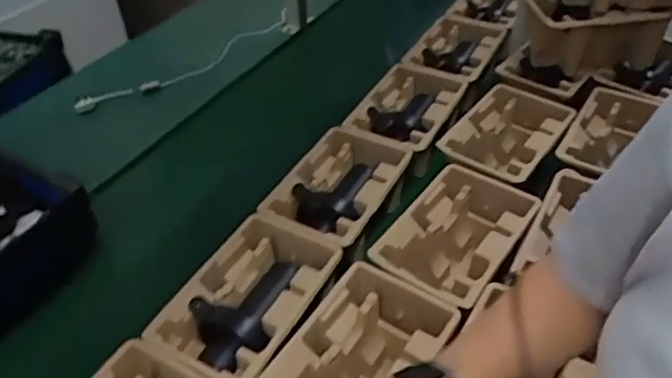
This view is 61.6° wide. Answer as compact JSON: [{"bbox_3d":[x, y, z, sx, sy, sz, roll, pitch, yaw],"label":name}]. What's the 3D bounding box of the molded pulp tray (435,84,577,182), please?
[{"bbox_3d":[0.281,-0.078,0.932,0.150,0.086,0.229,27,53,26],"label":"molded pulp tray"}]

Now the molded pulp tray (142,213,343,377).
[{"bbox_3d":[-0.103,0.144,0.707,0.149,0.075,0.227,20,50,21],"label":"molded pulp tray"}]

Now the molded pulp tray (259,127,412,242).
[{"bbox_3d":[0.009,-0.009,0.849,0.145,0.048,0.225,21,51,22],"label":"molded pulp tray"}]

